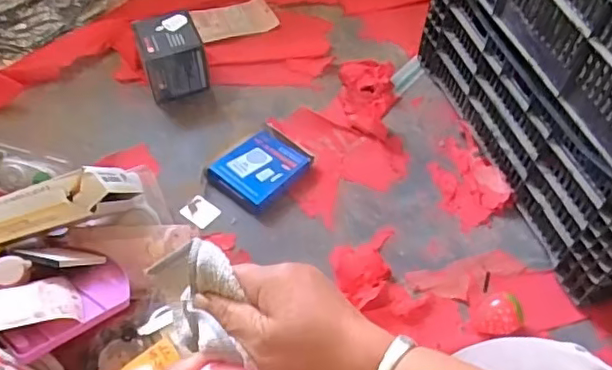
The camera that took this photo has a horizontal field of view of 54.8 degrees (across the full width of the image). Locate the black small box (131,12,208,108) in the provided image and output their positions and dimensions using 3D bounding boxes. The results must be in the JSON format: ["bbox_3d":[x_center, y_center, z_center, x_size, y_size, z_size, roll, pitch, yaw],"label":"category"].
[{"bbox_3d":[-0.252,-0.240,1.107,0.114,0.108,0.123,-15,55,-13],"label":"black small box"}]

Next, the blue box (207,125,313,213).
[{"bbox_3d":[-0.073,-0.032,1.000,0.123,0.024,0.161,38,61,23],"label":"blue box"}]

